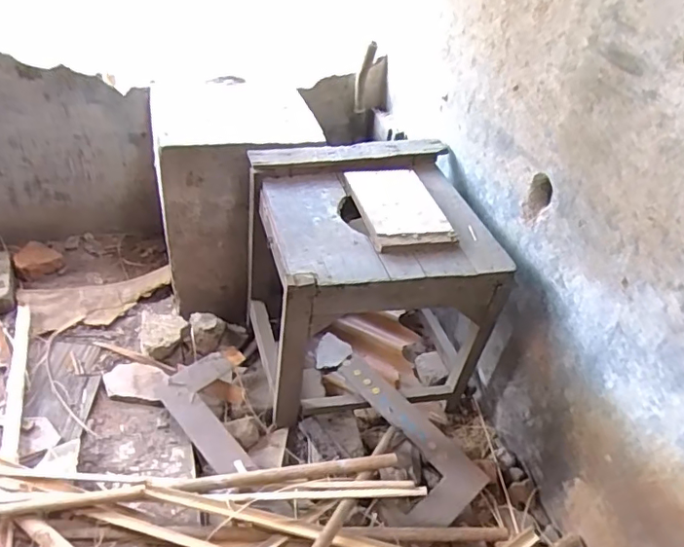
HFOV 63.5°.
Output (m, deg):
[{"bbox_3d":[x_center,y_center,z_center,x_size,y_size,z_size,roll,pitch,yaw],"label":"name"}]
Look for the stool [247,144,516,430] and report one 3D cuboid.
[{"bbox_3d":[0.040,0.014,1.200,0.442,0.424,0.430,-5,39,-12],"label":"stool"}]

